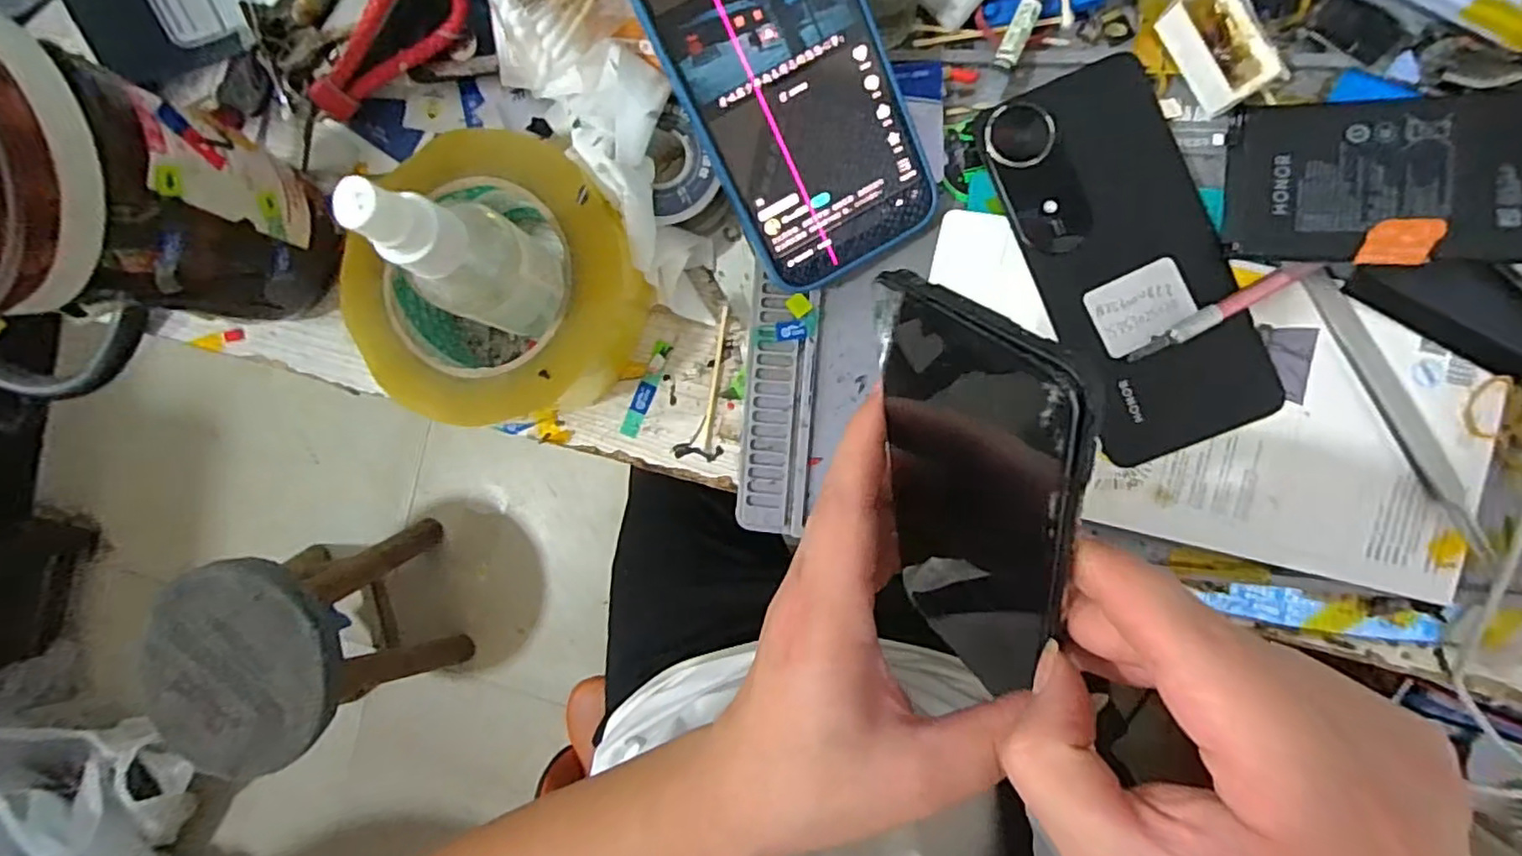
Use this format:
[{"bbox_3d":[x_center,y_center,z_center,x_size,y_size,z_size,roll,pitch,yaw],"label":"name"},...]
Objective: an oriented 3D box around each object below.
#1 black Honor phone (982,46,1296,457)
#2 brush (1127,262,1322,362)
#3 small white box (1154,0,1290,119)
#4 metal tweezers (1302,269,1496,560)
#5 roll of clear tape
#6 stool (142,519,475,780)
[{"bbox_3d":[0.155,-0.072,0.277,0.078,0.009,0.161,-21,88,5],"label":"black Honor phone"},{"bbox_3d":[0.189,-0.048,0.269,0.079,0.006,0.008,-29,87,5],"label":"brush"},{"bbox_3d":[0.189,-0.156,0.266,0.033,0.017,0.047,-30,87,5],"label":"small white box"},{"bbox_3d":[0.256,-0.006,0.263,0.011,0.007,0.127,-27,87,5],"label":"metal tweezers"},{"bbox_3d":[-0.113,-0.062,0.291,0.115,0.054,0.110,0,90,6],"label":"roll of clear tape"},{"bbox_3d":[-0.643,0.301,0.951,0.265,0.314,0.249,0,90,6],"label":"stool"}]

